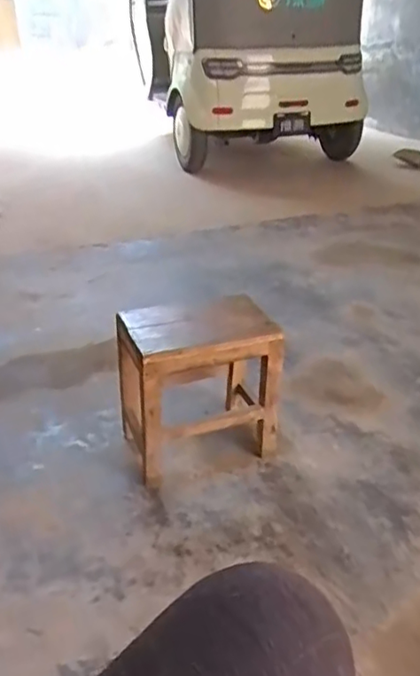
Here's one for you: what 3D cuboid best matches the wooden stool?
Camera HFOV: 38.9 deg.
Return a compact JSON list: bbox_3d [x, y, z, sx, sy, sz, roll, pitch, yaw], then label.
[{"bbox_3d":[-0.022,0.097,1.179,0.282,0.295,0.190,-11,32,-18],"label":"wooden stool"}]

